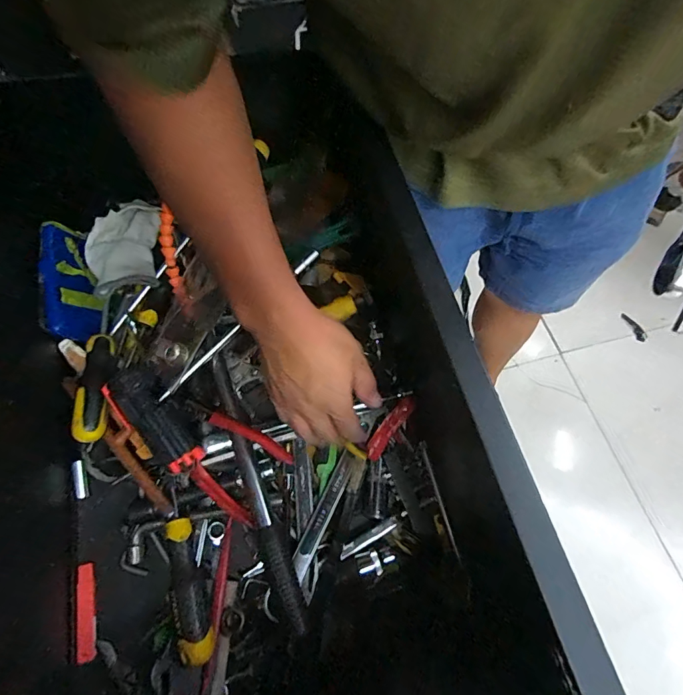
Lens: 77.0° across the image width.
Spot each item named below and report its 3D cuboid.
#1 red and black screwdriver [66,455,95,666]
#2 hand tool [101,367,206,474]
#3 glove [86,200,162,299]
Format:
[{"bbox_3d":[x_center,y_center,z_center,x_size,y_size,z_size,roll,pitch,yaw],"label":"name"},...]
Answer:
[{"bbox_3d":[-0.262,0.207,0.425,0.023,0.017,0.179,-13,67,-8],"label":"red and black screwdriver"},{"bbox_3d":[-0.187,0.070,0.426,0.117,0.041,0.048,46,71,1],"label":"hand tool"},{"bbox_3d":[-0.258,-0.125,0.508,0.076,0.044,0.132,-9,66,-7],"label":"glove"}]

